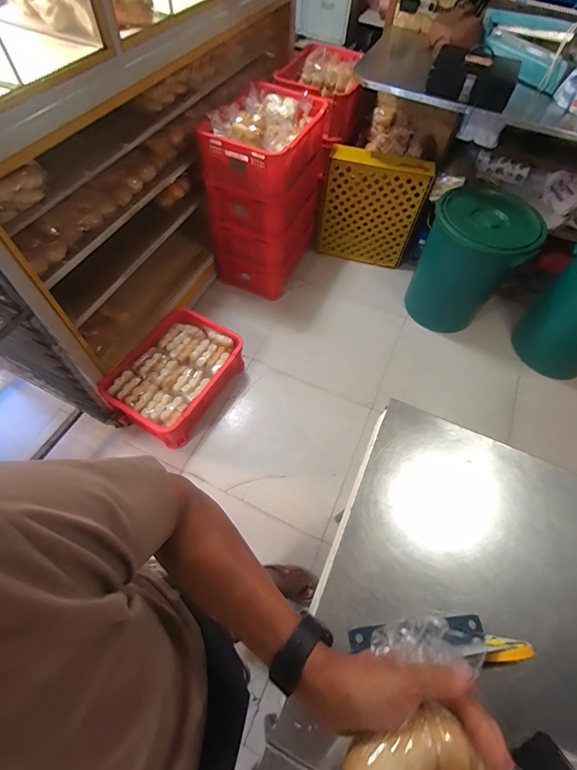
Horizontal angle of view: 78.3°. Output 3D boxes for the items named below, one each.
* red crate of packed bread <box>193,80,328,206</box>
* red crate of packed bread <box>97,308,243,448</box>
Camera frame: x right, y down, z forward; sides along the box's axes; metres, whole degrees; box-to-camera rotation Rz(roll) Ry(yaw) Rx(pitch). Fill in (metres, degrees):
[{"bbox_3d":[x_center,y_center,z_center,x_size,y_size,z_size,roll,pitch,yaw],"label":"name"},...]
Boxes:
[{"bbox_3d":[-0.096,-0.997,1.437,0.357,0.187,0.482,24,61,10],"label":"red crate of packed bread"},{"bbox_3d":[-0.472,-0.044,1.506,0.385,0.186,0.520,29,62,13],"label":"red crate of packed bread"}]

